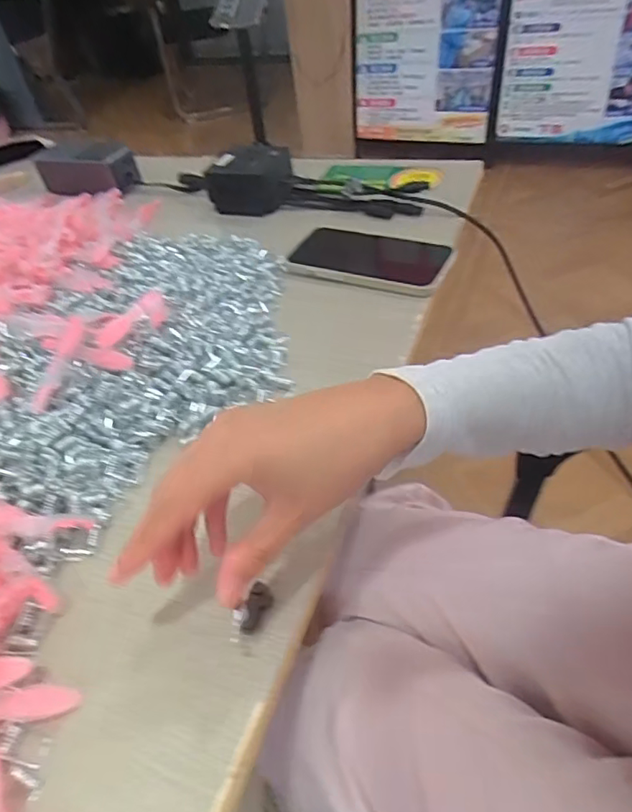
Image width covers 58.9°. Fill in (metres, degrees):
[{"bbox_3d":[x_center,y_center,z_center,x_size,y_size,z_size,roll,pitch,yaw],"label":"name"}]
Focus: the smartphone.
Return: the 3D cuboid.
[{"bbox_3d":[0.050,-0.135,0.520,0.146,0.015,0.078,15,50,24],"label":"smartphone"}]

